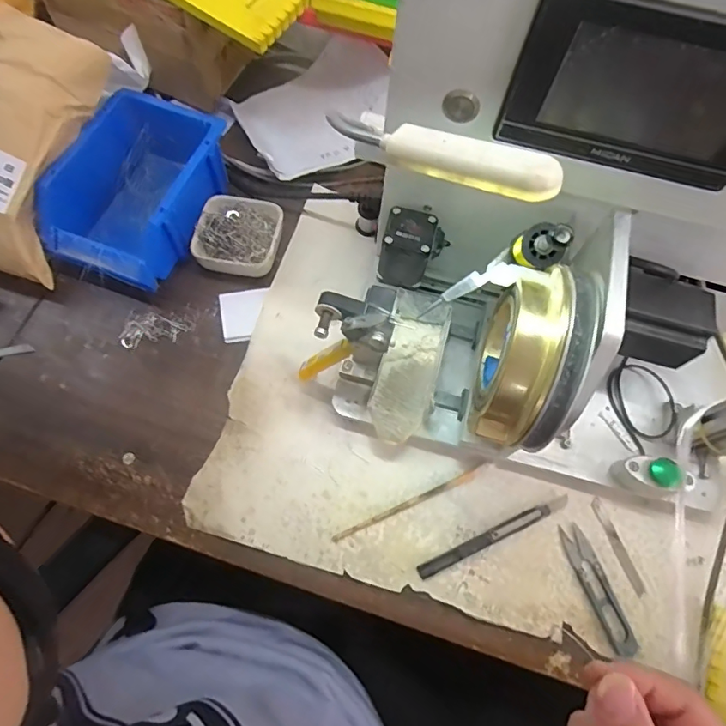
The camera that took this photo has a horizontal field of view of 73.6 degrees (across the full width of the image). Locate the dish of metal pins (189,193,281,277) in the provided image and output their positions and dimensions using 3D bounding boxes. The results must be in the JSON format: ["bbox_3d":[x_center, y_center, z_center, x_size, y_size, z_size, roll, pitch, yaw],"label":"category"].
[{"bbox_3d":[-0.128,-0.131,0.504,0.081,0.031,0.087,7,67,0],"label":"dish of metal pins"}]

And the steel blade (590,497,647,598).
[{"bbox_3d":[0.221,0.159,0.421,0.011,0.004,0.081,-15,69,-13],"label":"steel blade"}]

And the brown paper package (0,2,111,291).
[{"bbox_3d":[-0.325,-0.200,0.447,0.125,0.064,0.224,25,93,8],"label":"brown paper package"}]

